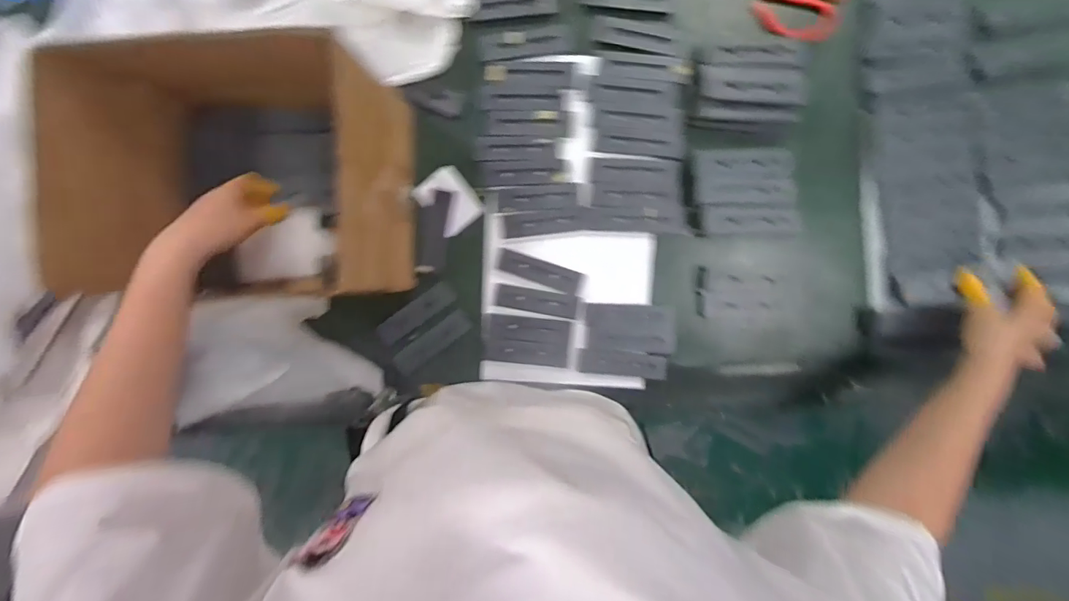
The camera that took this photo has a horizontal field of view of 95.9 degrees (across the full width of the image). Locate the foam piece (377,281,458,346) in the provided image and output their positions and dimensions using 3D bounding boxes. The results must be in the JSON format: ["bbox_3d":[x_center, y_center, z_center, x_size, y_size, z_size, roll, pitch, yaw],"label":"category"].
[{"bbox_3d":[-0.150,0.016,0.618,0.104,0.011,0.031,-37,93,-10],"label":"foam piece"}]

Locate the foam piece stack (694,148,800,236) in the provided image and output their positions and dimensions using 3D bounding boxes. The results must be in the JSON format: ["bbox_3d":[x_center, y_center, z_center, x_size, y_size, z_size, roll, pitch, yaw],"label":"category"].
[{"bbox_3d":[0.253,-0.129,0.575,0.121,0.029,0.099,2,94,3],"label":"foam piece stack"}]

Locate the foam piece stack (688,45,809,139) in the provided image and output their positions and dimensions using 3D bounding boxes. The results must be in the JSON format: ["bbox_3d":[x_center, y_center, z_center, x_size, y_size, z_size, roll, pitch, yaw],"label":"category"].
[{"bbox_3d":[0.249,-0.254,0.565,0.124,0.034,0.102,9,95,3],"label":"foam piece stack"}]

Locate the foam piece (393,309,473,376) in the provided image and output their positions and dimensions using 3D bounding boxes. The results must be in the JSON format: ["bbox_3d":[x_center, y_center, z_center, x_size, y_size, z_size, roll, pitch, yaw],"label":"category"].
[{"bbox_3d":[-0.130,0.054,0.620,0.106,0.005,0.030,-38,93,-9],"label":"foam piece"}]

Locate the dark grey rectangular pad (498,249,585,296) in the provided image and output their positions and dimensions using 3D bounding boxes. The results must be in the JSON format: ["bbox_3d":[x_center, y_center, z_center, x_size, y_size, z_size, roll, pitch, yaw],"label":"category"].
[{"bbox_3d":[0.008,-0.037,0.618,0.106,0.006,0.030,19,95,2],"label":"dark grey rectangular pad"}]

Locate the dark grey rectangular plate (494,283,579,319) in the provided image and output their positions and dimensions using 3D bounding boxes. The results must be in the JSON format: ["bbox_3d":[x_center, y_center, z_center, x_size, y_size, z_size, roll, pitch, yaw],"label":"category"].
[{"bbox_3d":[0.003,0.001,0.618,0.105,0.004,0.030,10,94,2],"label":"dark grey rectangular plate"}]

